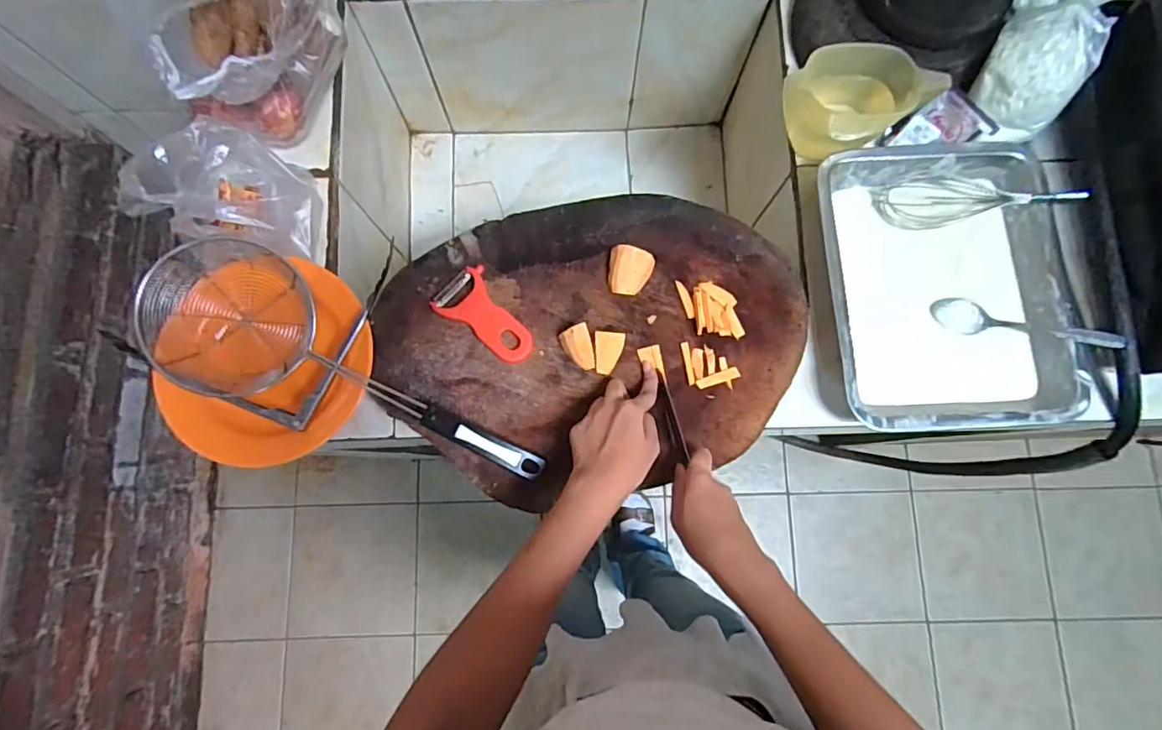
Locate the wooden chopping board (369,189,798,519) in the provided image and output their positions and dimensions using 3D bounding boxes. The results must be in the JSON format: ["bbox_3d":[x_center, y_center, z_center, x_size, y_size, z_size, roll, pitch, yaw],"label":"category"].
[{"bbox_3d":[0.013,-0.032,0.561,0.420,0.028,0.292,-14,81,-2],"label":"wooden chopping board"}]

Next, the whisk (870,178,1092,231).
[{"bbox_3d":[0.424,-0.178,0.600,0.191,0.038,0.056,0,80,13],"label":"whisk"}]

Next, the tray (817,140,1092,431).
[{"bbox_3d":[0.389,-0.087,0.597,0.253,0.075,0.308,-4,81,0],"label":"tray"}]

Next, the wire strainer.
[{"bbox_3d":[-0.225,0.007,0.539,0.416,0.085,0.151,24,82,4],"label":"wire strainer"}]

